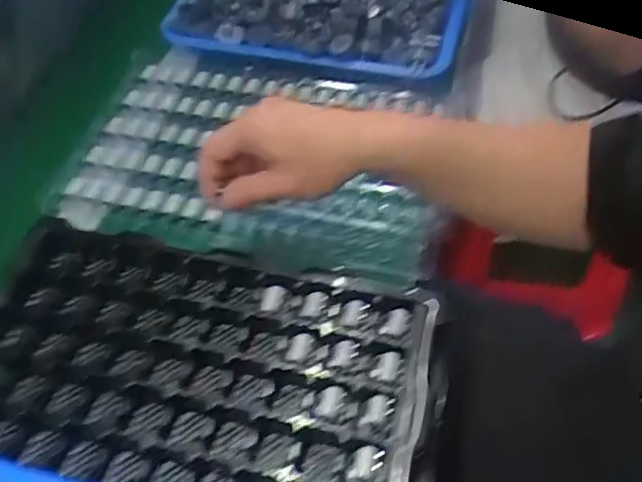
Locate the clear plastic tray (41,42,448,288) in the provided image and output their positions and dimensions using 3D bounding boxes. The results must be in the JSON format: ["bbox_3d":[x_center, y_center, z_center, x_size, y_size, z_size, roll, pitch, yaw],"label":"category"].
[{"bbox_3d":[-0.061,-0.095,0.585,0.345,0.031,0.261,8,55,11],"label":"clear plastic tray"}]

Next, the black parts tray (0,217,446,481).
[{"bbox_3d":[-0.092,0.095,0.457,0.356,0.035,0.192,10,55,12],"label":"black parts tray"}]

